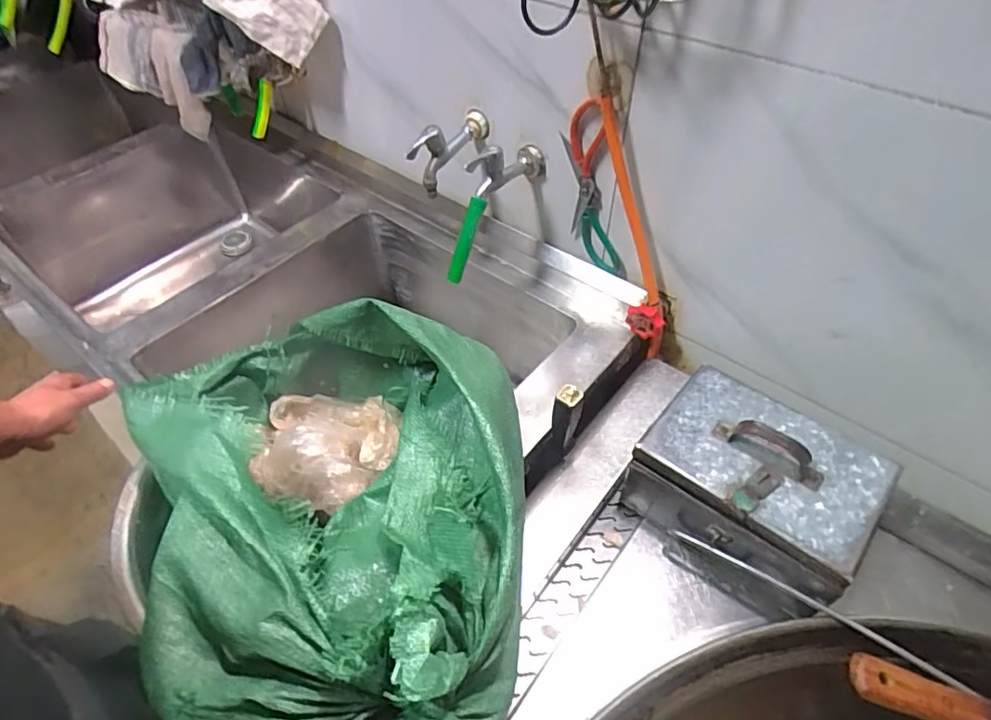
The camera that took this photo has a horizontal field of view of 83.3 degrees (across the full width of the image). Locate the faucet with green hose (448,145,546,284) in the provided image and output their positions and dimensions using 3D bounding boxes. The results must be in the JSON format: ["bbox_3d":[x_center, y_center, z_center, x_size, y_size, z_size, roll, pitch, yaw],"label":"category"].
[{"bbox_3d":[-0.001,-0.225,0.830,0.050,0.184,0.172,32,57,25],"label":"faucet with green hose"}]

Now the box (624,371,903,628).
[{"bbox_3d":[0.303,0.157,0.679,0.244,0.147,0.184,31,57,25],"label":"box"}]

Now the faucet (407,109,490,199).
[{"bbox_3d":[-0.074,-0.314,0.851,0.045,0.092,0.147,32,57,25],"label":"faucet"}]

